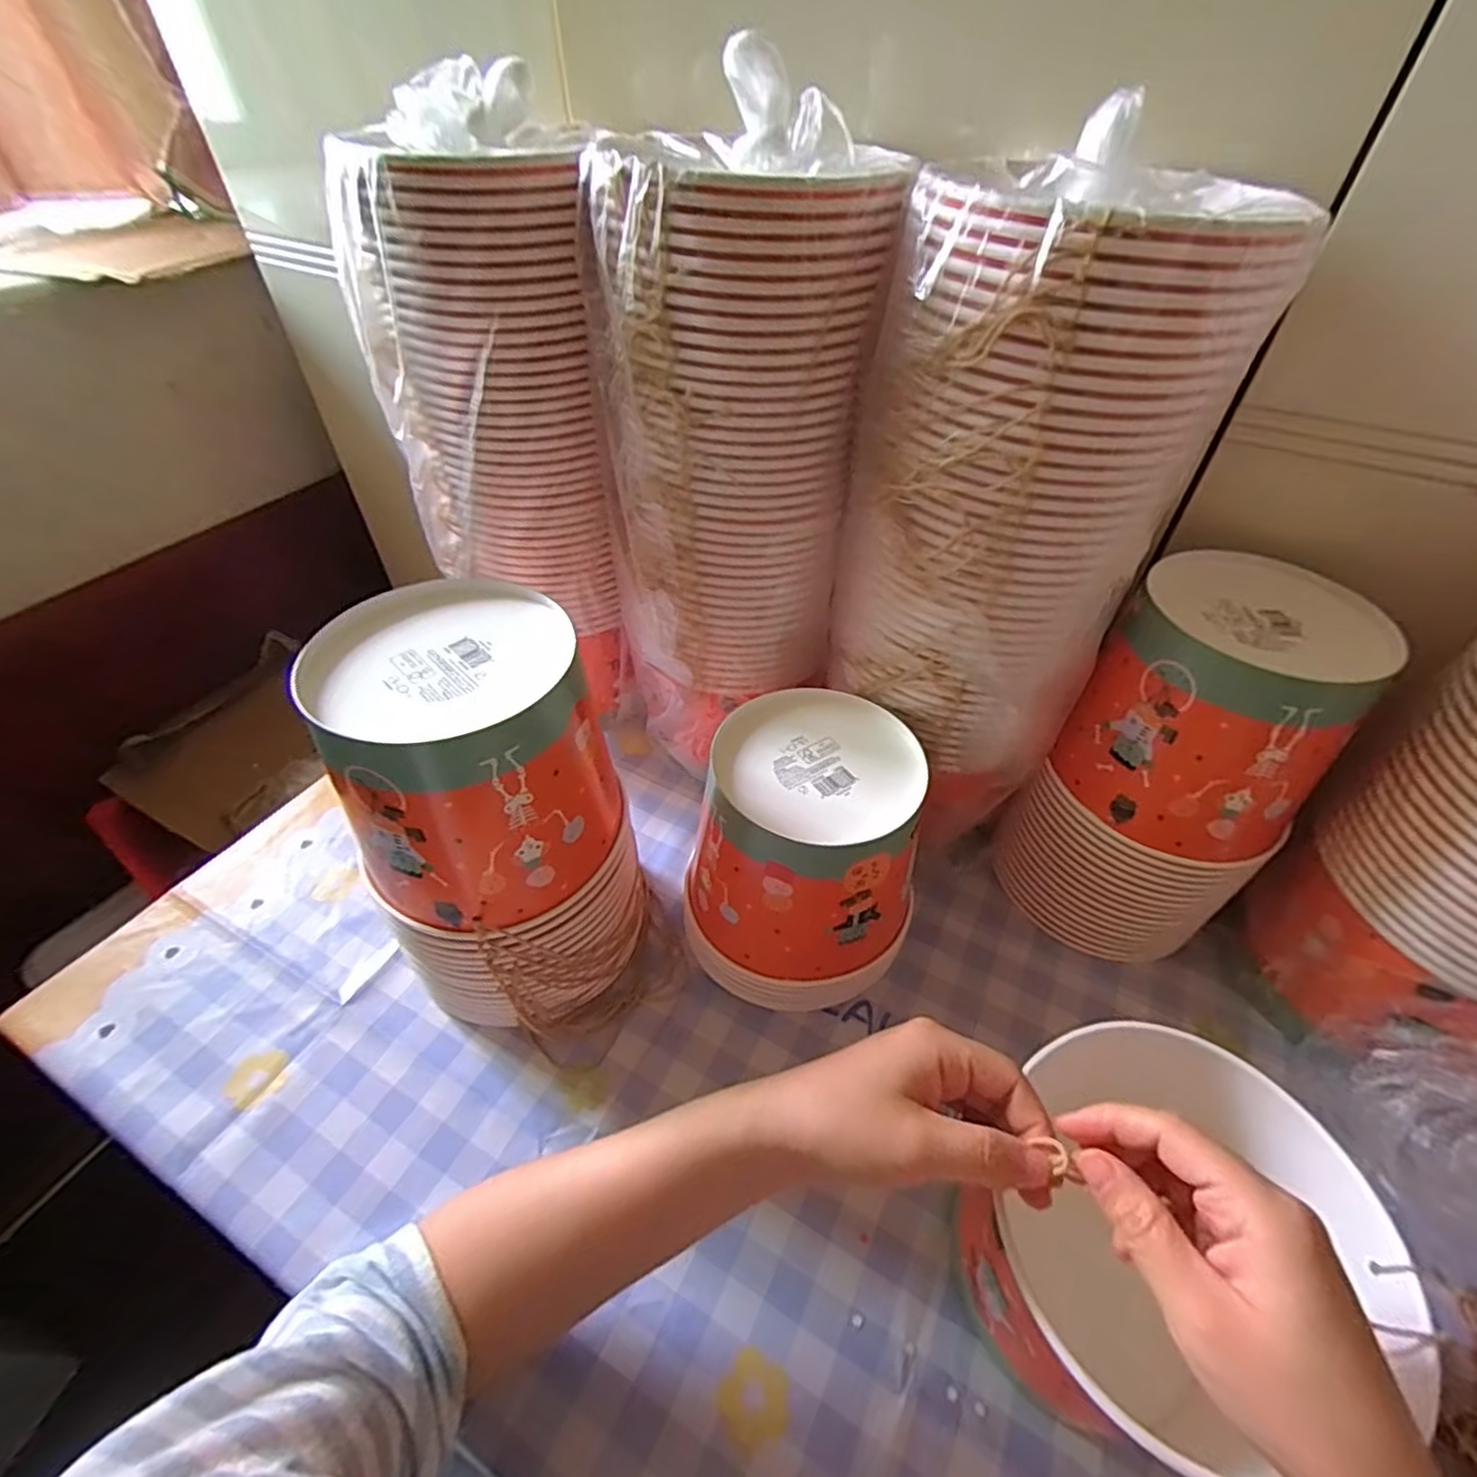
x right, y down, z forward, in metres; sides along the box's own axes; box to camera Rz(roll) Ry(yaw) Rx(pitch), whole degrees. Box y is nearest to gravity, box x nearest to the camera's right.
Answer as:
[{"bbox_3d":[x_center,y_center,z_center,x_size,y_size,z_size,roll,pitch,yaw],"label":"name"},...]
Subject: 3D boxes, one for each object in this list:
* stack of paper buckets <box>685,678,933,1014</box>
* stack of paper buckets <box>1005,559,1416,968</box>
[{"bbox_3d":[0.048,0.079,0.458,0.147,0.161,0.145,9,46,8],"label":"stack of paper buckets"},{"bbox_3d":[0.295,0.025,0.458,0.136,0.250,0.144,-35,56,-30],"label":"stack of paper buckets"}]

